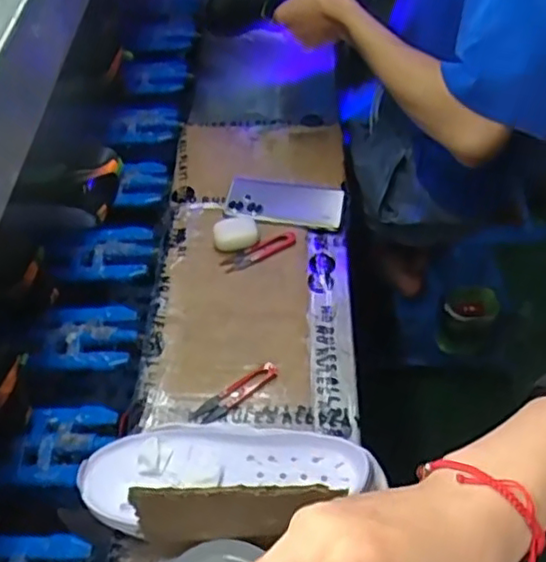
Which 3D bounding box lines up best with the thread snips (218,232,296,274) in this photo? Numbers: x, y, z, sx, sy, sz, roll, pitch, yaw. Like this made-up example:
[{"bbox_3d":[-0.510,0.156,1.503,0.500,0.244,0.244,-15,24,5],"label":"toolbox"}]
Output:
[{"bbox_3d":[-0.016,-0.038,0.804,0.104,0.004,0.028,-26,56,-23],"label":"thread snips"}]

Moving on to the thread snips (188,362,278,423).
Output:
[{"bbox_3d":[-0.039,0.119,0.672,0.103,0.009,0.024,-29,57,-25],"label":"thread snips"}]

